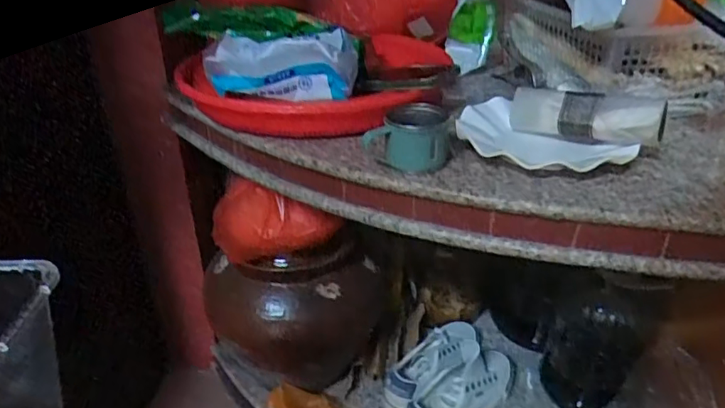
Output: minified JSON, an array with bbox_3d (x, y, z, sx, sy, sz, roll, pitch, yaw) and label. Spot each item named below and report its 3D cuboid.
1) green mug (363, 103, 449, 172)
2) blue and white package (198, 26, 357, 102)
[{"bbox_3d":[0.046,-0.069,0.568,0.080,0.045,0.063,5,30,10],"label":"green mug"},{"bbox_3d":[-0.091,-0.153,0.616,0.162,0.064,0.081,1,29,4],"label":"blue and white package"}]

